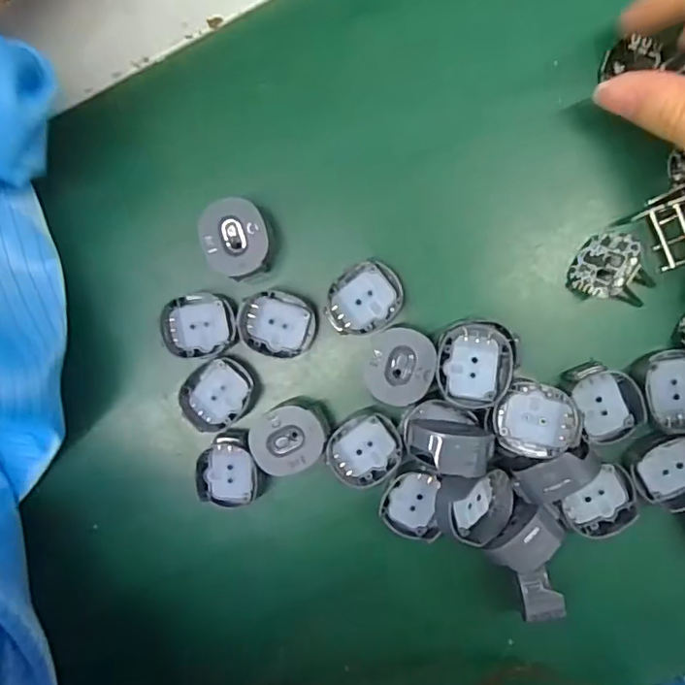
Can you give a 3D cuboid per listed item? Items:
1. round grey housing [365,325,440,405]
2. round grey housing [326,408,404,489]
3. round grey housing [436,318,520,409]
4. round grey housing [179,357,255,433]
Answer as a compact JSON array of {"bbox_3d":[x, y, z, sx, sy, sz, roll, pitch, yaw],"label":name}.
[{"bbox_3d":[0.021,0.009,0.206,0.025,0.008,0.027,11,95,5],"label":"round grey housing"},{"bbox_3d":[0.009,0.040,0.215,0.028,0.011,0.027,0,93,6],"label":"round grey housing"},{"bbox_3d":[0.047,0.007,0.199,0.027,0.012,0.029,0,93,6],"label":"round grey housing"},{"bbox_3d":[-0.048,0.019,0.216,0.026,0.009,0.024,-33,90,7],"label":"round grey housing"}]

